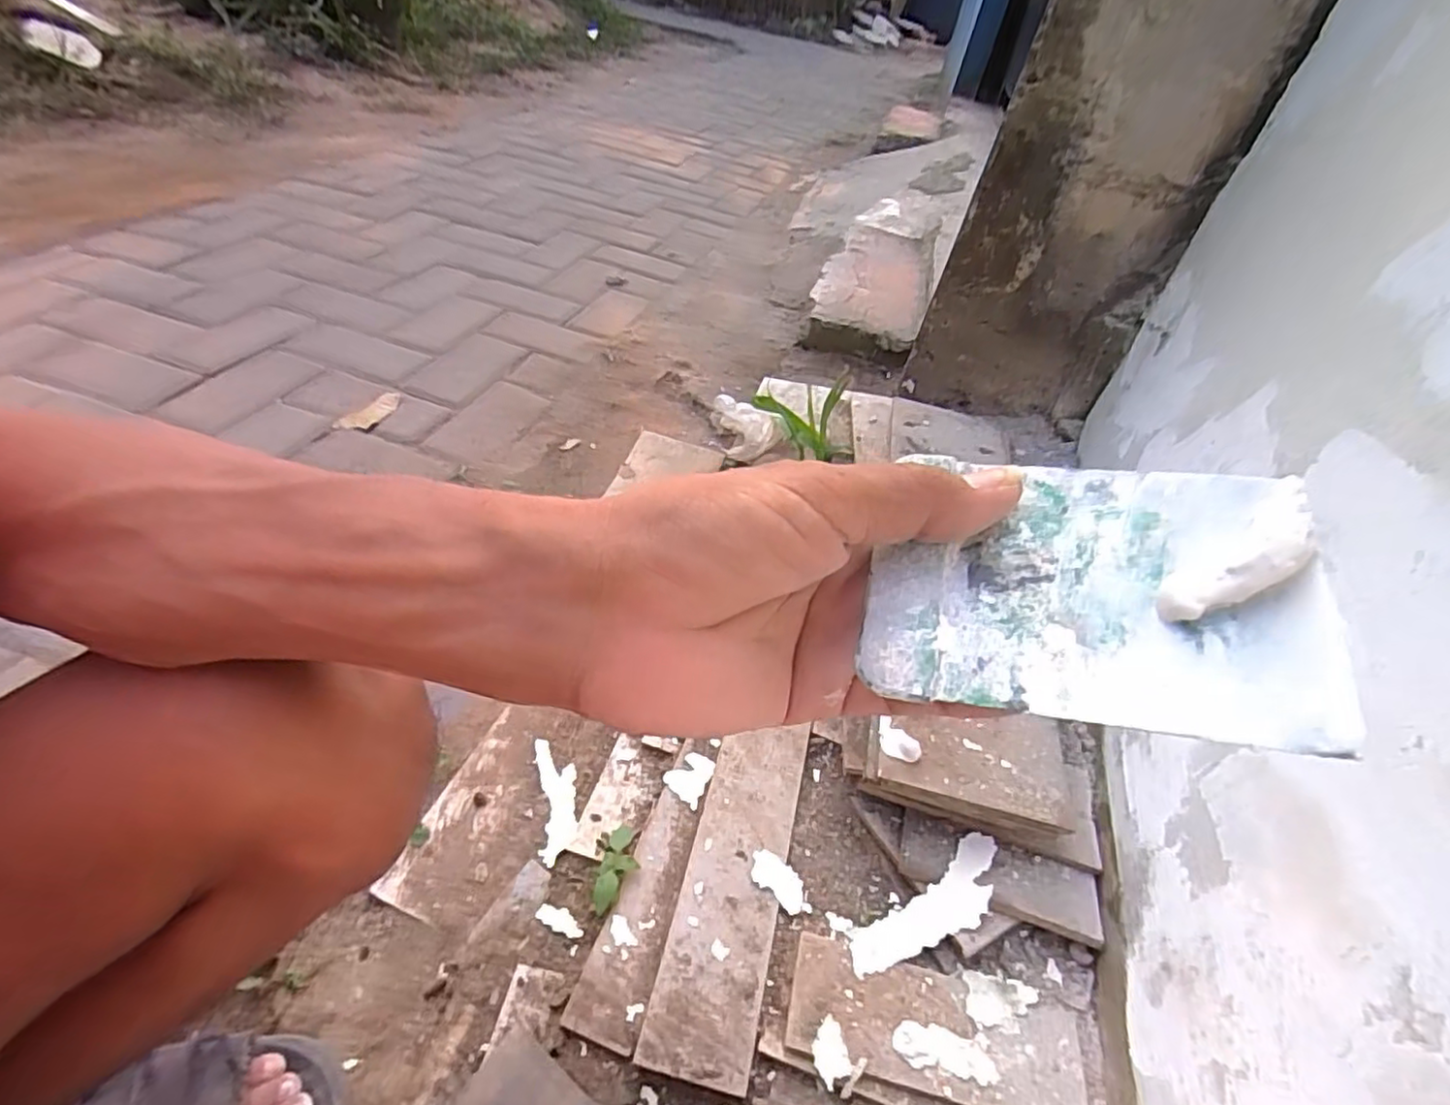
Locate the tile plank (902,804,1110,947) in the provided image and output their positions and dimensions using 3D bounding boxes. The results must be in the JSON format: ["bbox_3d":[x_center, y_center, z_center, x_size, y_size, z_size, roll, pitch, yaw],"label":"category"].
[{"bbox_3d":[0.215,0.253,0.516,0.153,0.013,0.057,17,40,8],"label":"tile plank"}]

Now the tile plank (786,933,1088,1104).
[{"bbox_3d":[0.143,0.323,0.446,0.194,0.008,0.081,9,42,5],"label":"tile plank"}]

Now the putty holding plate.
[{"bbox_3d":[0.092,0.006,0.170,0.102,0.008,0.077,6,56,18],"label":"putty holding plate"}]

